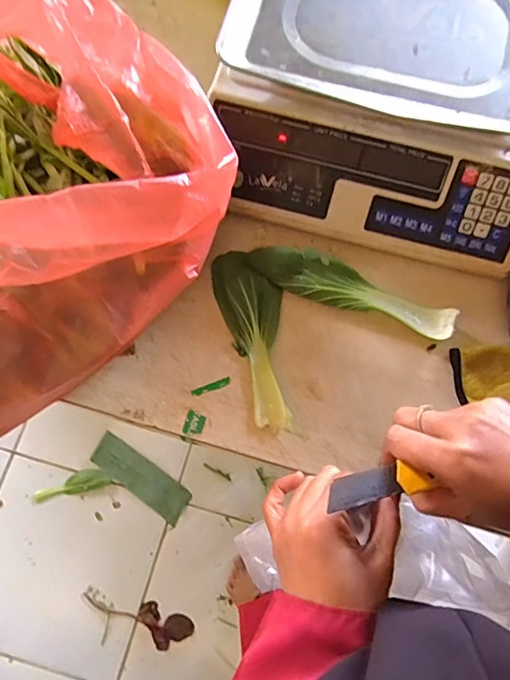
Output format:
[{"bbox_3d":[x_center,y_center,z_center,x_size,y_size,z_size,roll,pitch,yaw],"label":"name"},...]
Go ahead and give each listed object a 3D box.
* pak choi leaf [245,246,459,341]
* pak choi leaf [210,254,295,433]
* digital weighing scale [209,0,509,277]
[{"bbox_3d":[0.099,-0.054,0.499,0.210,0.024,0.044,19,75,4],"label":"pak choi leaf"},{"bbox_3d":[0.004,-0.008,0.487,0.062,0.024,0.186,-14,75,-5],"label":"pak choi leaf"},{"bbox_3d":[0.140,-0.269,0.515,0.336,0.112,0.329,15,75,2],"label":"digital weighing scale"}]

